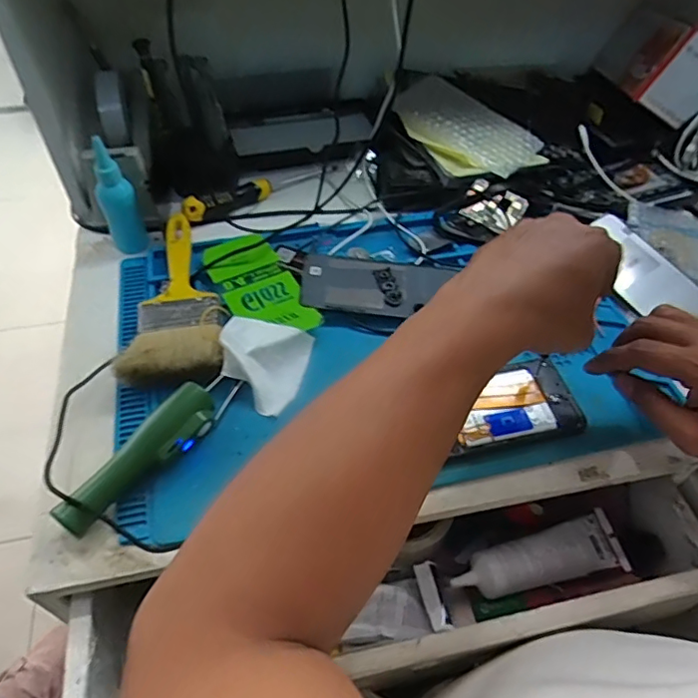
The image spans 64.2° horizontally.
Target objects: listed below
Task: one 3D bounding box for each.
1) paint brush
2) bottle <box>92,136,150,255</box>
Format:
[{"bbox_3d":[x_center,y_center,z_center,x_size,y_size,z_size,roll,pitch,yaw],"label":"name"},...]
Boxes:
[{"bbox_3d":[-0.150,-0.056,0.533,0.084,0.028,0.213,1,51,-1],"label":"paint brush"},{"bbox_3d":[-0.231,-0.149,0.552,0.035,0.115,0.029,-12,52,-11],"label":"bottle"}]

